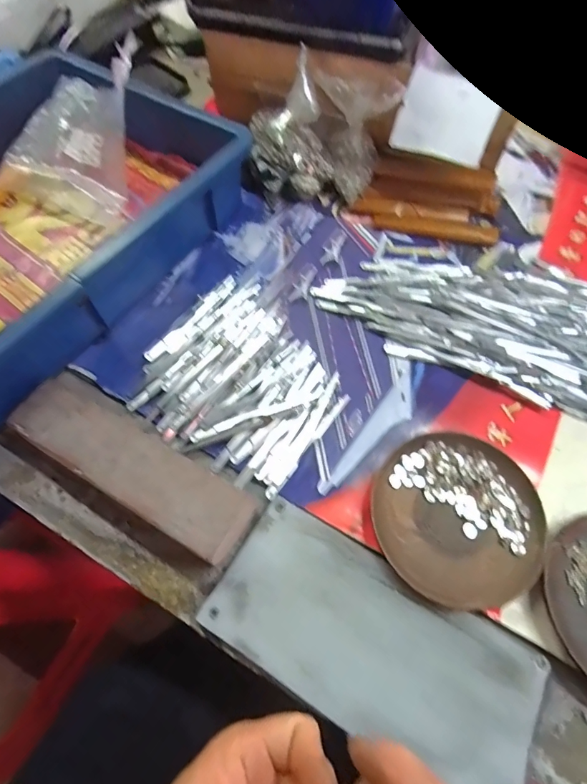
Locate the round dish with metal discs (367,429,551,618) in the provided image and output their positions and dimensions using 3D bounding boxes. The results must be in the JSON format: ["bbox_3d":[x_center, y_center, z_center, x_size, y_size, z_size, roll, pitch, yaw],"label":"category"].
[{"bbox_3d":[0.113,0.086,0.294,0.111,0.015,0.115,0,63,0],"label":"round dish with metal discs"}]

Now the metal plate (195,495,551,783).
[{"bbox_3d":[0.049,0.156,0.261,0.197,0.009,0.094,29,67,14],"label":"metal plate"}]

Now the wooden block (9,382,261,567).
[{"bbox_3d":[-0.118,0.053,0.303,0.184,0.031,0.048,28,66,13],"label":"wooden block"}]

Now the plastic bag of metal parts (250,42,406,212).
[{"bbox_3d":[0.024,-0.257,0.421,0.143,0.102,0.088,9,63,5],"label":"plastic bag of metal parts"}]

